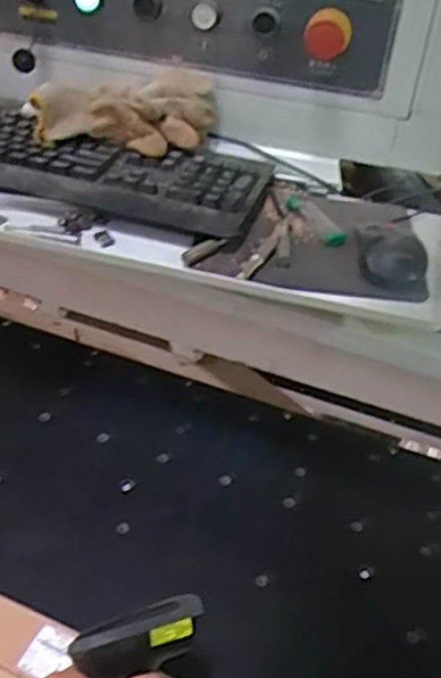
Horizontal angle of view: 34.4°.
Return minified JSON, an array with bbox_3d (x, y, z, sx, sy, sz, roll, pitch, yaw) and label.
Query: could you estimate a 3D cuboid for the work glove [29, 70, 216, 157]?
[{"bbox_3d":[-0.102,-0.243,0.766,0.192,0.075,0.099,-1,41,-11],"label":"work glove"}]

